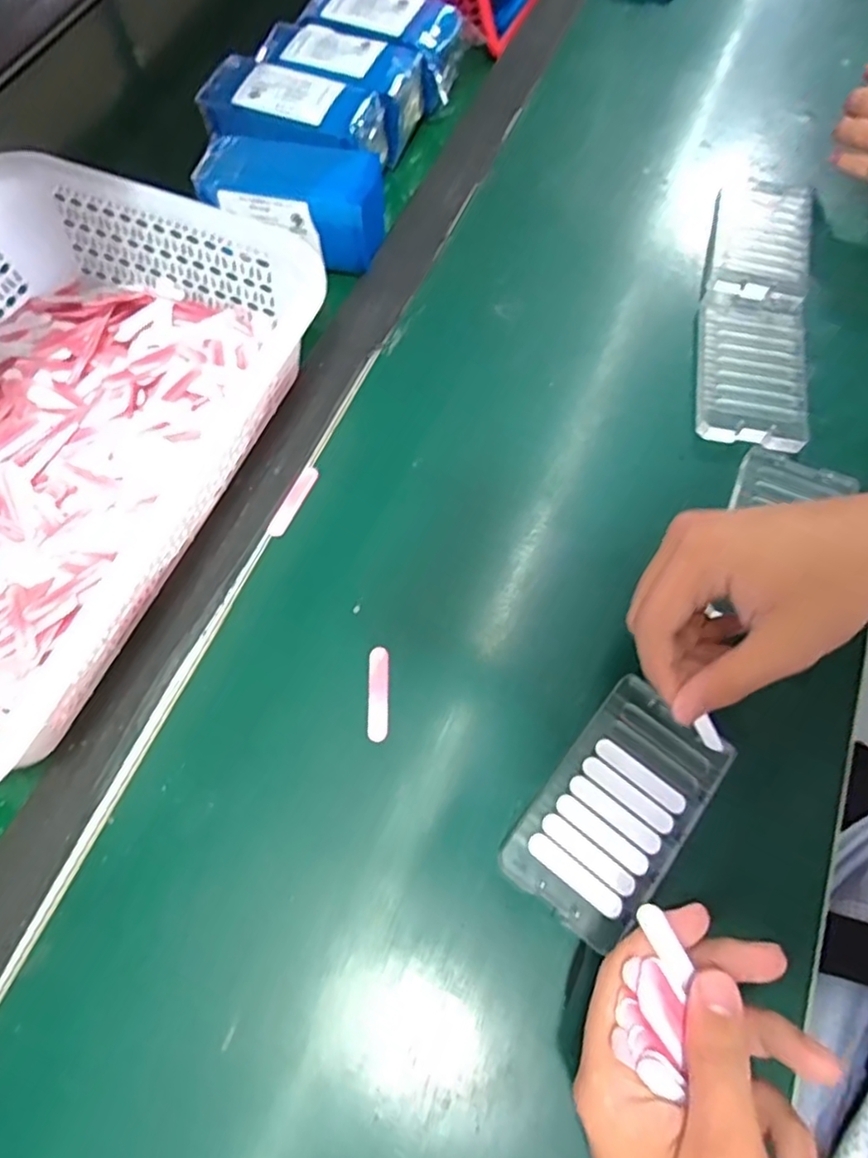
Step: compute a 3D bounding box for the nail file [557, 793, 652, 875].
[{"bbox_3d":[0.084,0.126,0.319,0.051,0.004,0.011,36,71,15],"label":"nail file"}]

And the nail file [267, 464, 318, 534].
[{"bbox_3d":[-0.088,-0.049,0.403,0.013,0.004,0.051,22,68,10],"label":"nail file"}]

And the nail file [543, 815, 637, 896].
[{"bbox_3d":[0.076,0.134,0.316,0.051,0.004,0.011,36,71,15],"label":"nail file"}]

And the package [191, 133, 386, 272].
[{"bbox_3d":[-0.100,-0.273,0.471,0.130,0.054,0.073,4,66,2],"label":"package"}]

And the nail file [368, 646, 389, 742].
[{"bbox_3d":[-0.030,0.062,0.355,0.011,0.004,0.051,-2,66,0],"label":"nail file"}]

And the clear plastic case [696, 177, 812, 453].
[{"bbox_3d":[0.234,-0.205,0.468,0.070,0.015,0.253,13,67,6],"label":"clear plastic case"}]

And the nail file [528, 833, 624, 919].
[{"bbox_3d":[0.068,0.143,0.312,0.051,0.004,0.012,36,71,15],"label":"nail file"}]

